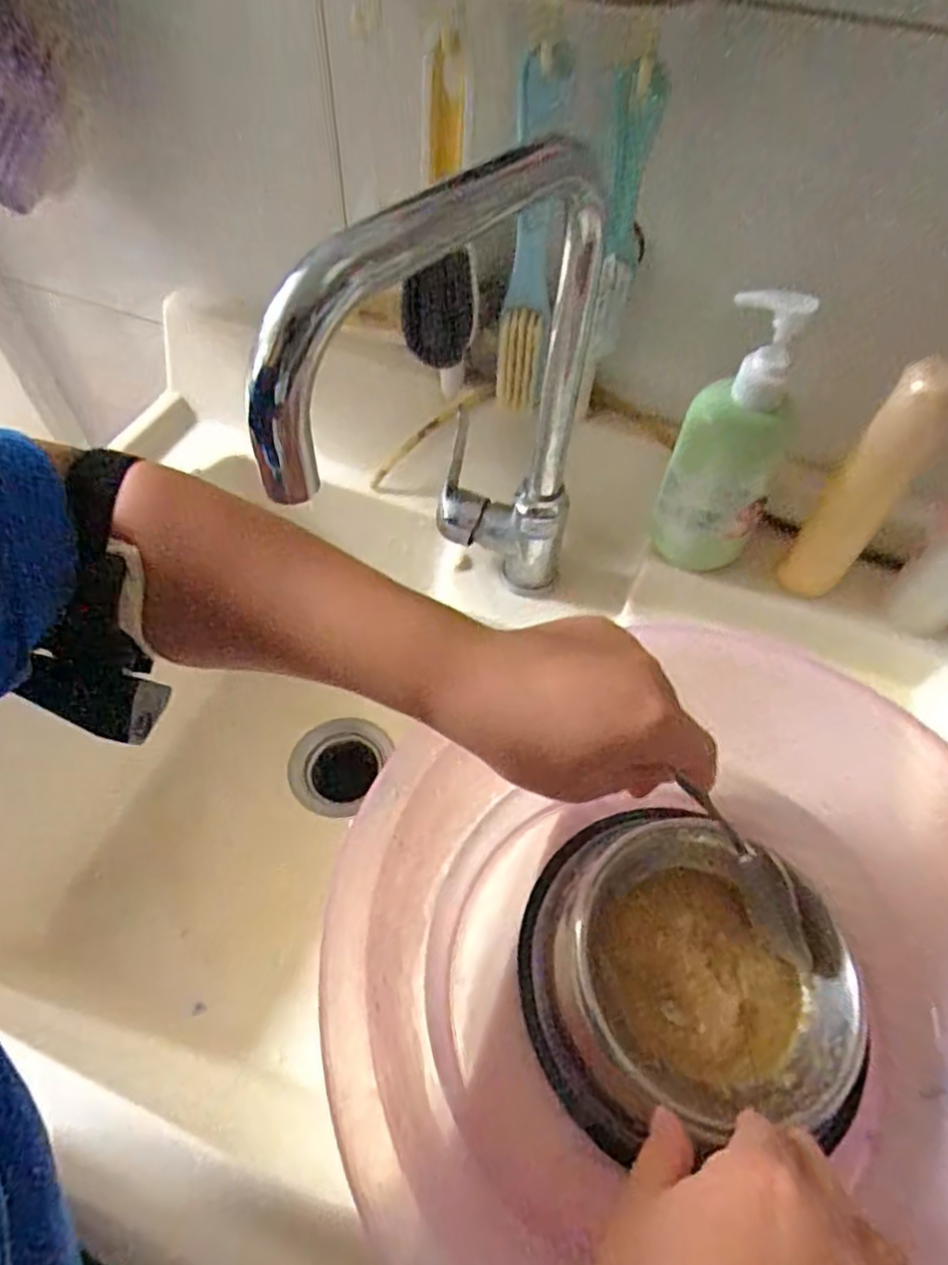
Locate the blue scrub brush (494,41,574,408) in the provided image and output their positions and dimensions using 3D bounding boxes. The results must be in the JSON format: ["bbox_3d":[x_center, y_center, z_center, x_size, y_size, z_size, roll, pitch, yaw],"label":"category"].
[{"bbox_3d":[0.034,-0.243,0.439,0.030,0.207,0.044,-8,57,-9],"label":"blue scrub brush"}]

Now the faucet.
[{"bbox_3d":[-0.008,-0.092,0.388,0.100,0.306,0.229,20,57,10],"label":"faucet"}]

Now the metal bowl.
[{"bbox_3d":[0.103,0.161,0.326,0.140,0.041,0.126,-1,56,-4],"label":"metal bowl"}]

